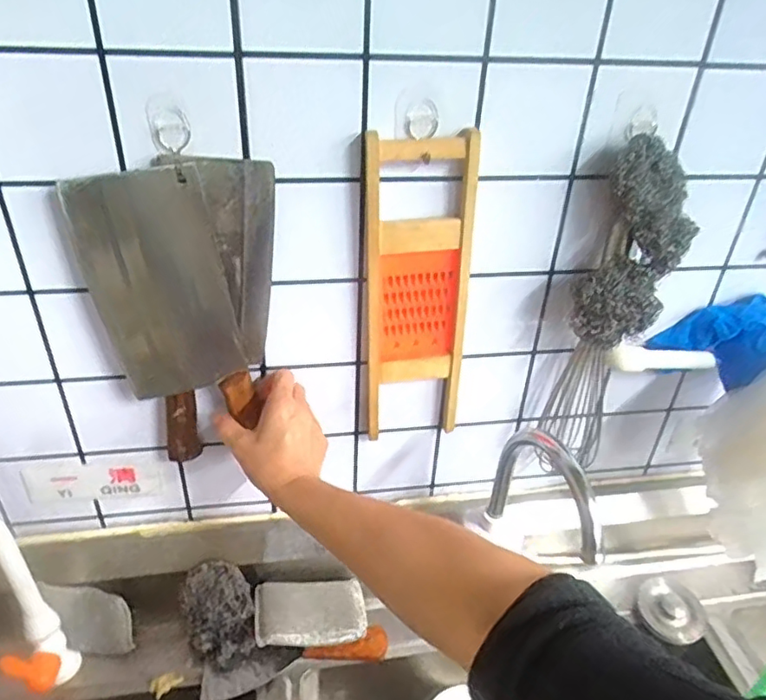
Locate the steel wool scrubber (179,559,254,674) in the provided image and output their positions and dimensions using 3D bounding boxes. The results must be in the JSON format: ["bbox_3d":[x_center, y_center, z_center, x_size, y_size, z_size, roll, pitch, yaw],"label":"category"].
[{"bbox_3d":[-0.187,0.300,0.692,0.080,0.069,0.090,-12,36,-20],"label":"steel wool scrubber"}]

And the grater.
[{"bbox_3d":[0.032,-0.046,0.605,0.104,0.315,0.020,-7,37,-8],"label":"grater"}]

